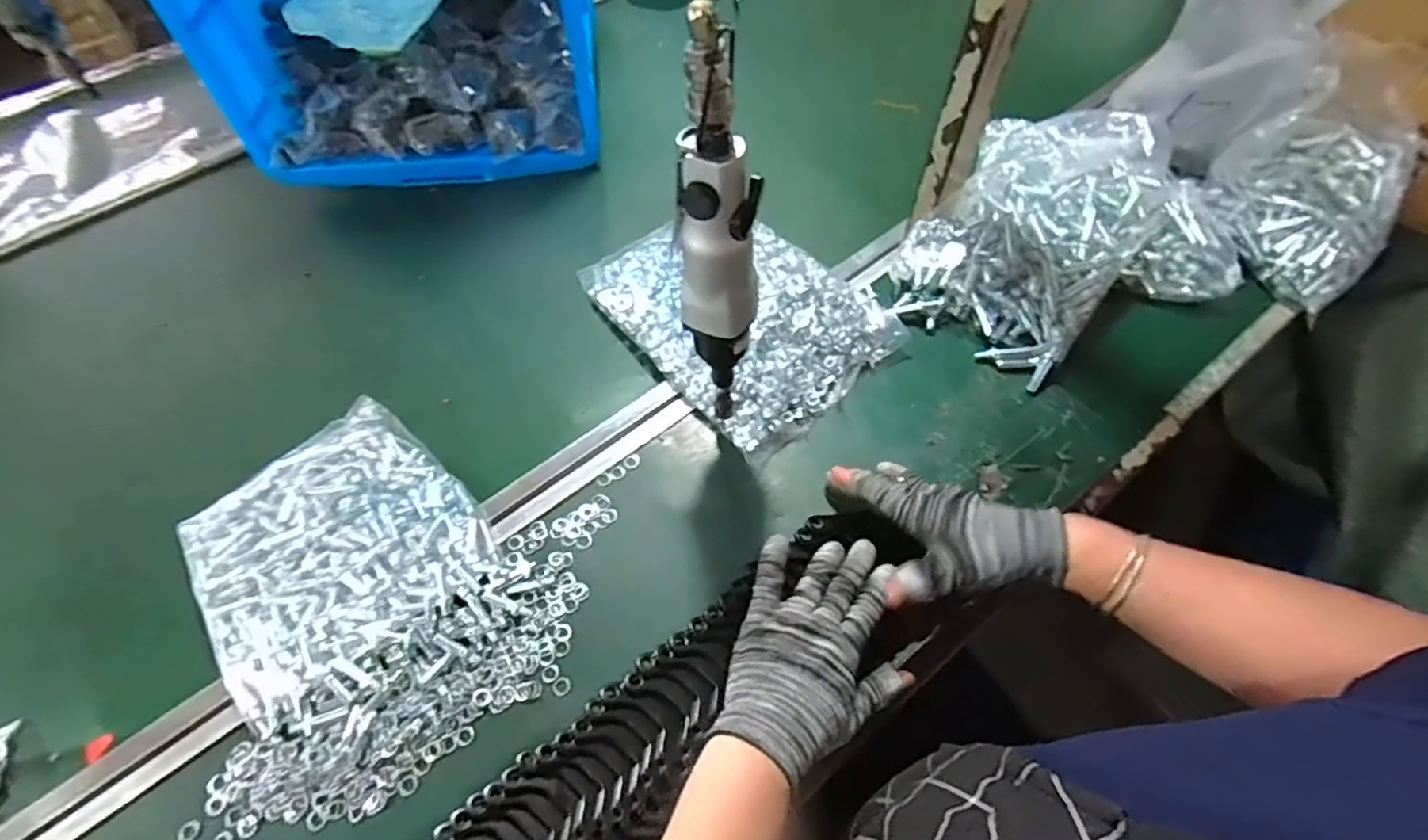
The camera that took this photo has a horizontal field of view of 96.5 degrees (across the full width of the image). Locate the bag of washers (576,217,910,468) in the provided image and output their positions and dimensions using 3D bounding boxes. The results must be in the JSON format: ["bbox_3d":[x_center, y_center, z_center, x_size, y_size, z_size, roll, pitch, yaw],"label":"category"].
[{"bbox_3d":[0.021,-0.115,0.604,0.202,0.040,0.273,-37,65,-18],"label":"bag of washers"}]

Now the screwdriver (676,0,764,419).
[{"bbox_3d":[0.003,-0.105,0.393,0.046,0.249,0.054,2,60,3],"label":"screwdriver"}]

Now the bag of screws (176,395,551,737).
[{"bbox_3d":[-0.282,0.113,0.490,0.231,0.030,0.195,39,68,22],"label":"bag of screws"}]

